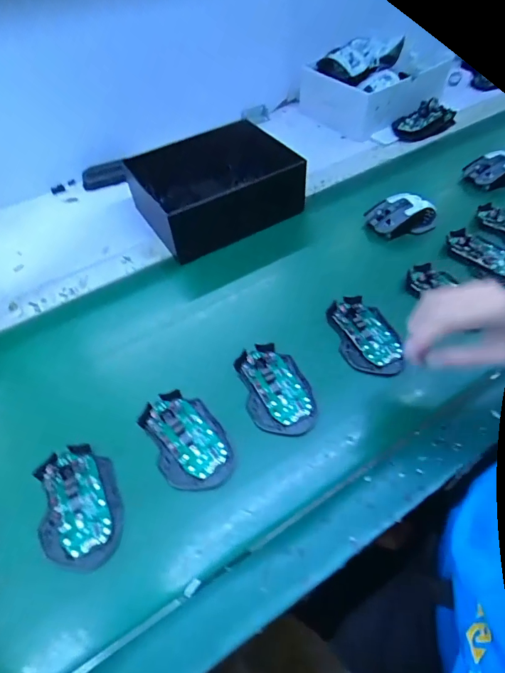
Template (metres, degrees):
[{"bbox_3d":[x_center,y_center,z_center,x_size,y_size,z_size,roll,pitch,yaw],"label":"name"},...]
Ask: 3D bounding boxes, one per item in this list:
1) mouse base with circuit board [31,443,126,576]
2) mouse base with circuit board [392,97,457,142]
[{"bbox_3d":[-0.170,0.162,0.389,0.071,0.025,0.114,-16,54,-10],"label":"mouse base with circuit board"},{"bbox_3d":[0.341,-0.413,0.770,0.152,0.046,0.059,-26,59,-17],"label":"mouse base with circuit board"}]

